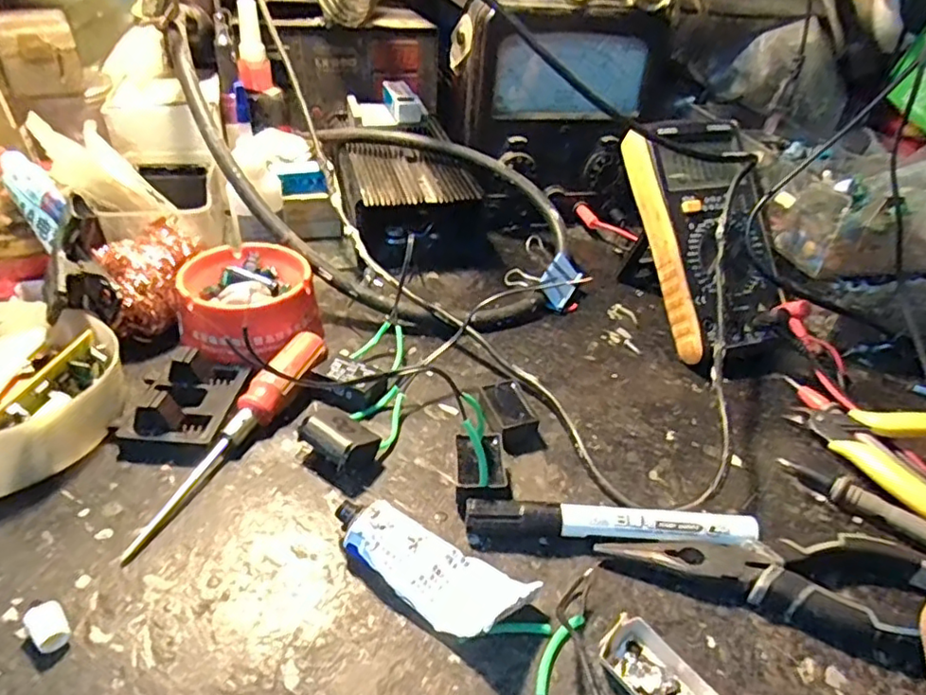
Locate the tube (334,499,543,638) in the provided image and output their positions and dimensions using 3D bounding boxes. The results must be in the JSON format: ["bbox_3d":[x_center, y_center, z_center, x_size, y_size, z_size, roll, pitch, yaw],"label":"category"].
[{"bbox_3d":[-0.016,0.095,0.261,0.089,0.020,0.035,20,39,16],"label":"tube"}]

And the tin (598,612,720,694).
[{"bbox_3d":[0.077,0.131,0.237,0.027,0.011,0.050,-23,47,-33],"label":"tin"}]

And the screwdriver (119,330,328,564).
[{"bbox_3d":[-0.115,0.042,0.314,0.024,0.023,0.148,15,38,11],"label":"screwdriver"}]

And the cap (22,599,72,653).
[{"bbox_3d":[-0.157,0.106,0.230,0.017,0.011,0.012,33,45,30],"label":"cap"}]

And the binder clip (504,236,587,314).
[{"bbox_3d":[0.064,-0.057,0.466,0.064,0.033,0.037,30,43,27],"label":"binder clip"}]

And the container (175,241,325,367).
[{"bbox_3d":[-0.134,-0.026,0.385,0.083,0.042,0.089,-8,40,-19],"label":"container"}]

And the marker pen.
[{"bbox_3d":[0.070,0.086,0.290,0.136,0.017,0.017,5,38,-2],"label":"marker pen"}]

